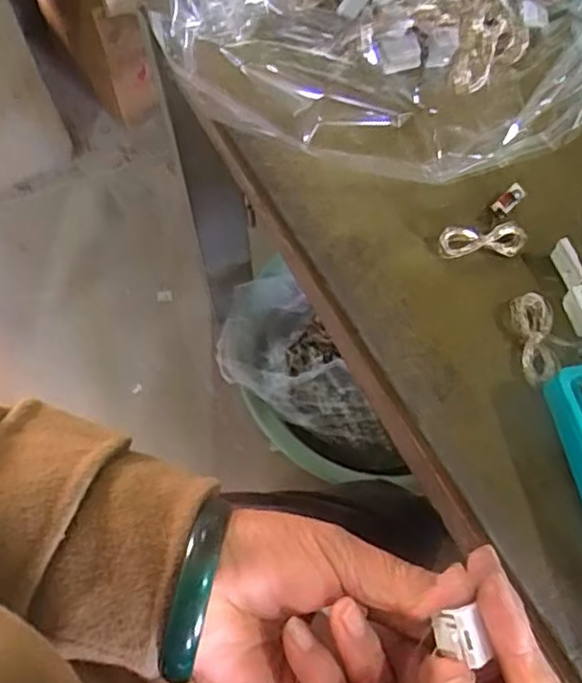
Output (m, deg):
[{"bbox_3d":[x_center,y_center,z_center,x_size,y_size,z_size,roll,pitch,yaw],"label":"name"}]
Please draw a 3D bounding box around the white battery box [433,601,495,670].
[{"bbox_3d":[0.061,0.107,0.223,0.016,0.010,0.019,-14,65,-6],"label":"white battery box"}]

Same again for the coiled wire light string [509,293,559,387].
[{"bbox_3d":[0.131,-0.001,0.333,0.020,0.013,0.048,-2,64,0],"label":"coiled wire light string"}]

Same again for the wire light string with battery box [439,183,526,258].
[{"bbox_3d":[0.118,-0.064,0.361,0.062,0.014,0.031,-33,68,-14],"label":"wire light string with battery box"}]

